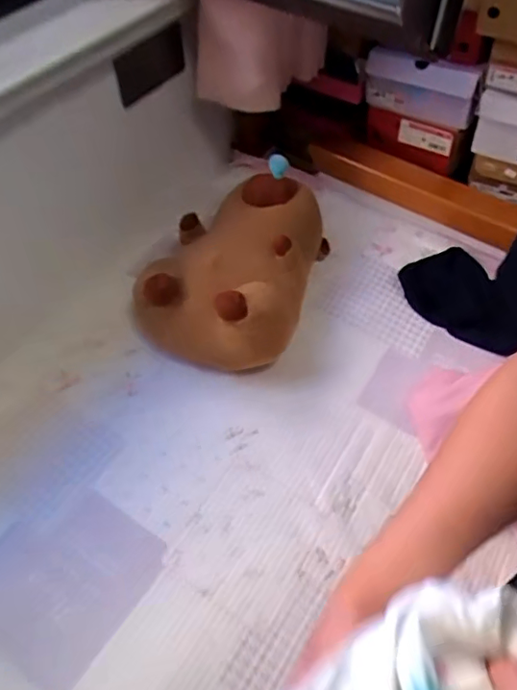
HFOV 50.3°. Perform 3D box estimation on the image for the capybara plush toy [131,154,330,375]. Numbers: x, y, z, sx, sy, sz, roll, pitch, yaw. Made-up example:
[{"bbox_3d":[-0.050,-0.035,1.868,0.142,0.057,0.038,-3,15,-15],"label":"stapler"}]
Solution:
[{"bbox_3d":[-0.031,-0.161,1.066,0.285,0.171,0.389,15,56,11],"label":"capybara plush toy"}]

